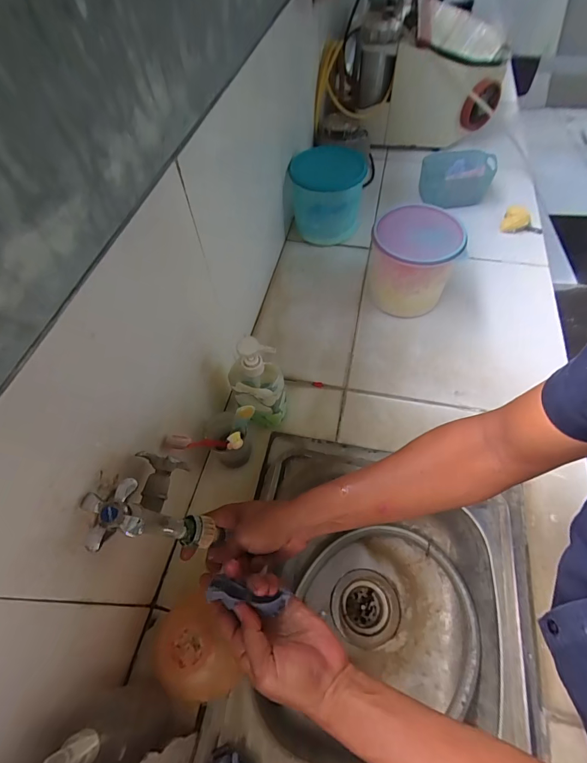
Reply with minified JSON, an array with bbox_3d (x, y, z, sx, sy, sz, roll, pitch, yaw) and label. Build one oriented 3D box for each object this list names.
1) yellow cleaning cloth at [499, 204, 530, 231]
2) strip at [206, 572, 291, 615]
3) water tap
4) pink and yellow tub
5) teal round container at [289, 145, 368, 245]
[{"bbox_3d":[0.534,-0.388,0.892,0.061,0.040,0.072,24,63,17],"label":"yellow cleaning cloth"},{"bbox_3d":[-0.052,0.226,0.395,0.086,0.031,0.024,2,58,17],"label":"strip"},{"bbox_3d":[-0.138,0.113,0.372,0.097,0.089,0.098,-10,58,-2],"label":"water tap"},{"bbox_3d":[0.236,-0.234,0.744,0.154,0.165,0.149,-2,58,3],"label":"pink and yellow tub"},{"bbox_3d":[0.076,-0.448,0.892,0.173,0.176,0.160,2,58,5],"label":"teal round container"}]

